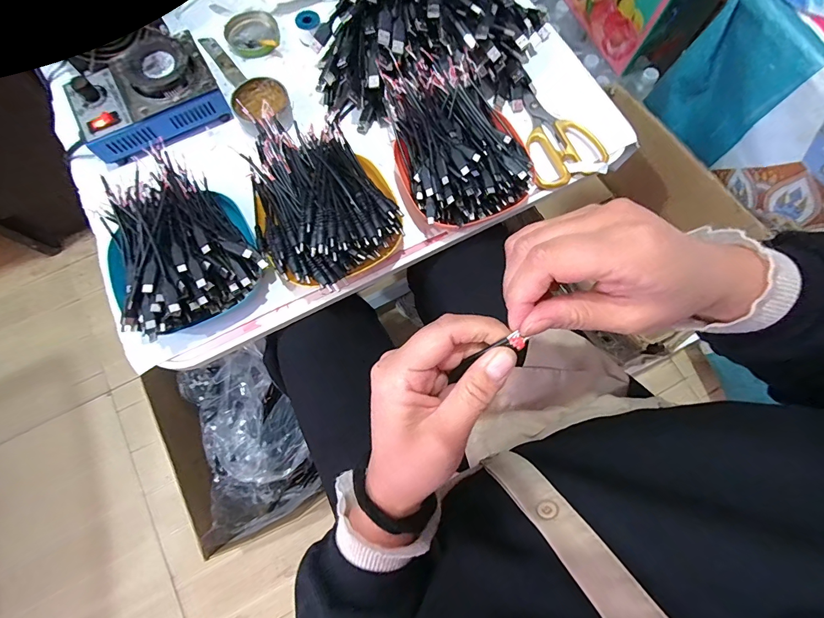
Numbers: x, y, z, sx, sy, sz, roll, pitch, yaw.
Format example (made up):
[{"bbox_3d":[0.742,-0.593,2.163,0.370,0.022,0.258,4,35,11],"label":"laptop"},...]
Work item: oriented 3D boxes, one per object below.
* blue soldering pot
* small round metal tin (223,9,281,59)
[{"bbox_3d":[-0.297,-0.240,0.427,0.153,0.051,0.107,-22,78,-6],"label":"blue soldering pot"},{"bbox_3d":[-0.205,-0.353,0.492,0.065,0.016,0.066,0,76,-1],"label":"small round metal tin"}]

